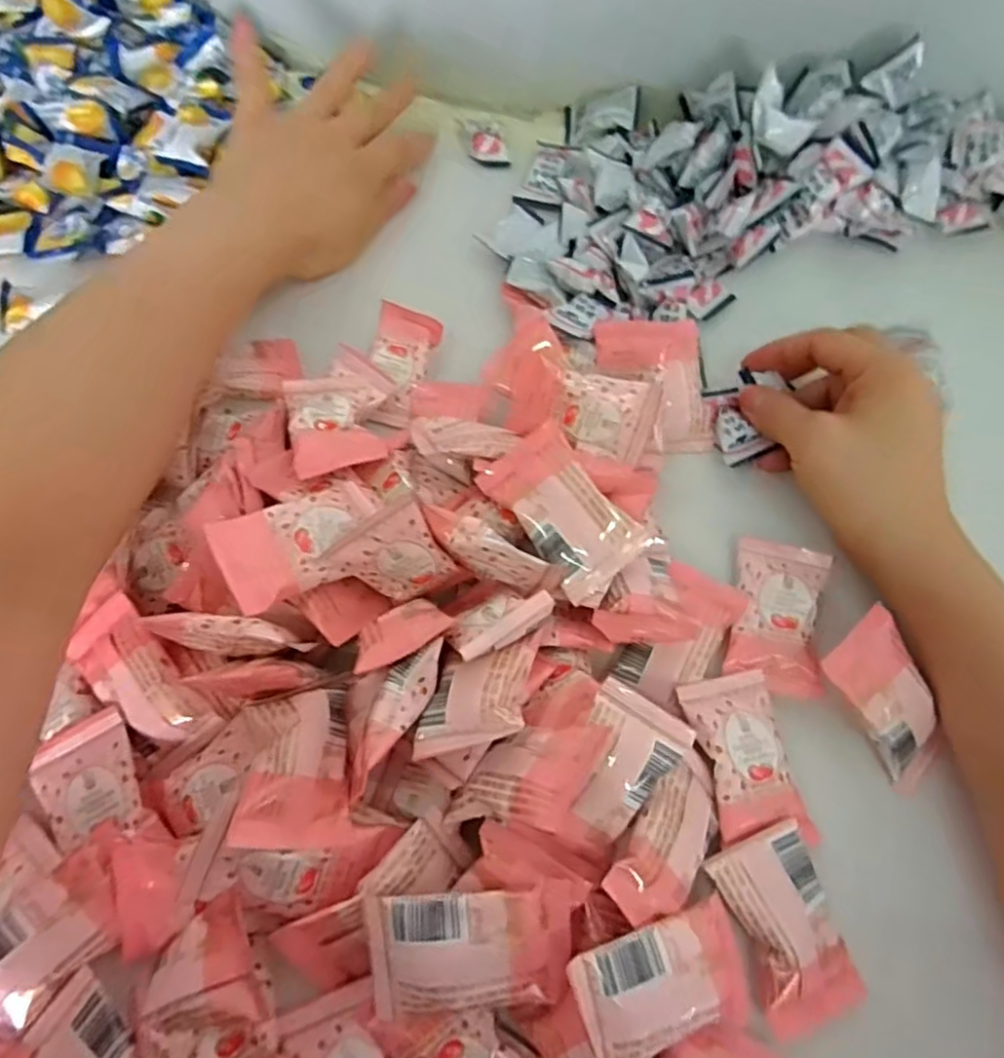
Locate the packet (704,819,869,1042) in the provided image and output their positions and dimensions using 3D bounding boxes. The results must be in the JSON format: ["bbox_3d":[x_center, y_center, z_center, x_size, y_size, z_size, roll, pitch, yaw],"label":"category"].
[{"bbox_3d":[0.105,0.148,0.253,0.039,0.019,0.063,-19,66,-9],"label":"packet"}]

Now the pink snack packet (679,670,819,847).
[{"bbox_3d":[0.099,0.093,0.277,0.037,0.015,0.065,-11,65,-5],"label":"pink snack packet"}]

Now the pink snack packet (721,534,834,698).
[{"bbox_3d":[0.124,0.038,0.306,0.039,0.015,0.067,12,65,6],"label":"pink snack packet"}]

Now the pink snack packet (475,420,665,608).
[{"bbox_3d":[0.026,-0.007,0.286,0.040,0.010,0.070,-42,78,1],"label":"pink snack packet"}]

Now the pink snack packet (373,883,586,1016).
[{"bbox_3d":[-0.009,0.138,0.224,0.070,0.010,0.035,-4,65,-2],"label":"pink snack packet"}]

